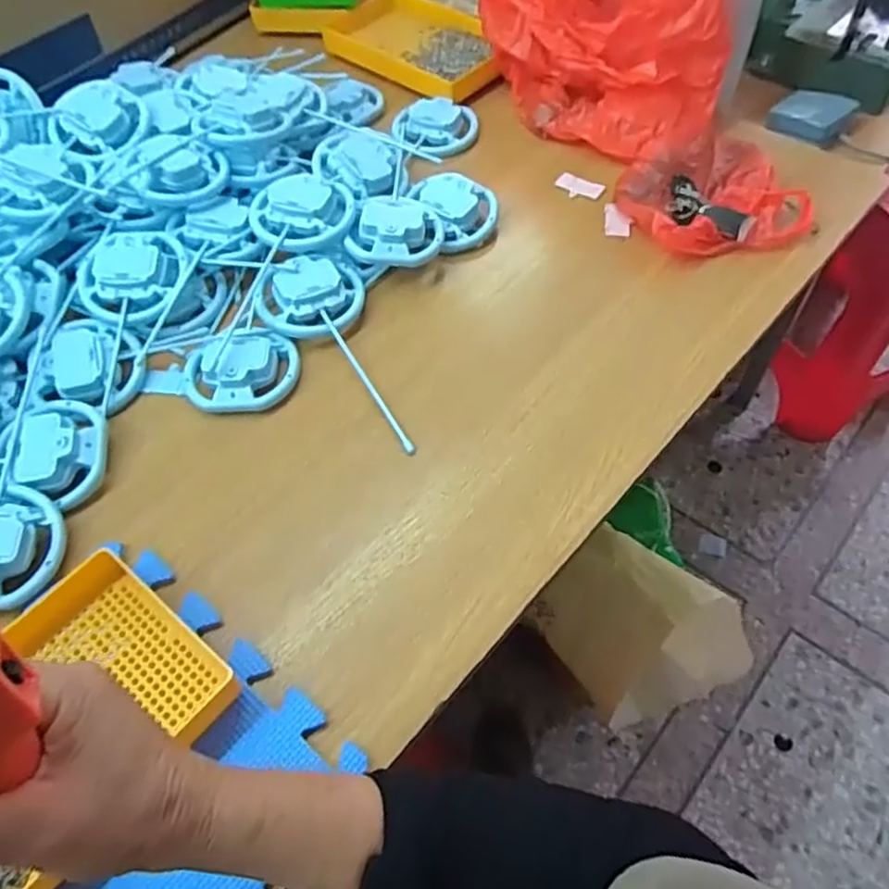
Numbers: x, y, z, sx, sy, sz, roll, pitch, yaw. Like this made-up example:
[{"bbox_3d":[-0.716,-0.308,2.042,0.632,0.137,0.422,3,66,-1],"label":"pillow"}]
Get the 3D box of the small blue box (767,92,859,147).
[{"bbox_3d":[0.451,-0.405,0.844,0.083,0.030,0.067,39,65,24],"label":"small blue box"}]

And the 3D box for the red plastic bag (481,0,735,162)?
[{"bbox_3d":[0.169,-0.519,0.788,0.194,0.210,0.361,-27,59,-16],"label":"red plastic bag"}]

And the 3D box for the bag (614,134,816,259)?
[{"bbox_3d":[0.273,-0.269,0.732,0.175,0.044,0.153,-14,56,-8],"label":"bag"}]

